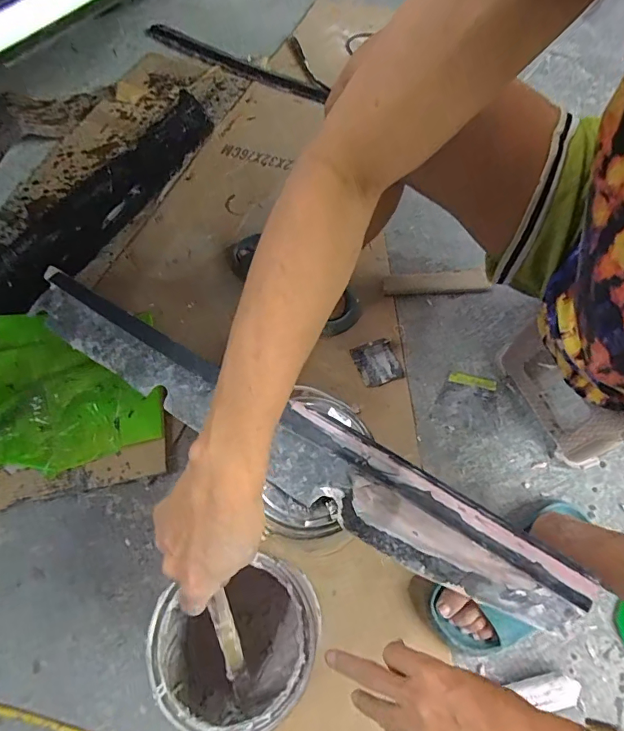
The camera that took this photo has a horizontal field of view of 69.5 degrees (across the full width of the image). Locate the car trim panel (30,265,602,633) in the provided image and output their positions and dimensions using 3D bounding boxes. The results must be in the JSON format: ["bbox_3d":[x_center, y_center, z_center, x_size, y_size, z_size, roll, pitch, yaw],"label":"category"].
[{"bbox_3d":[-0.086,0.055,0.530,0.748,0.025,0.089,29,94,22],"label":"car trim panel"}]

